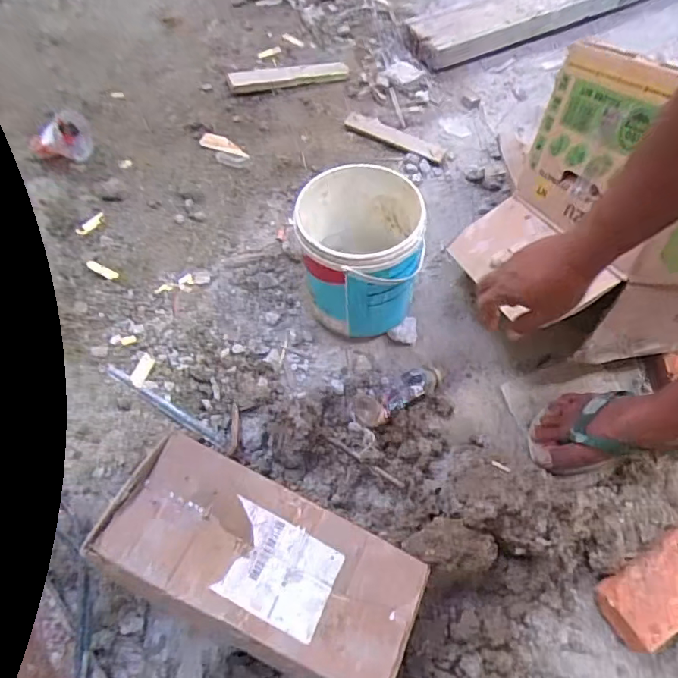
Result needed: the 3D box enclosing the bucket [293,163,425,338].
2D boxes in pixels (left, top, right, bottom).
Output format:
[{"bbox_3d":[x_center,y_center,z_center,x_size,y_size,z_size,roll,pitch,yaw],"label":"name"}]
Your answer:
[{"bbox_3d":[0.026,-0.121,0.796,0.168,0.197,0.176,1,62,-2],"label":"bucket"}]

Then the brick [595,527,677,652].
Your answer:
[{"bbox_3d":[0.404,0.311,0.670,0.166,0.041,0.086,-24,66,-15],"label":"brick"}]

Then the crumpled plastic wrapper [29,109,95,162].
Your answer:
[{"bbox_3d":[-0.506,-0.373,0.982,0.092,0.061,0.098,-20,64,-13],"label":"crumpled plastic wrapper"}]

